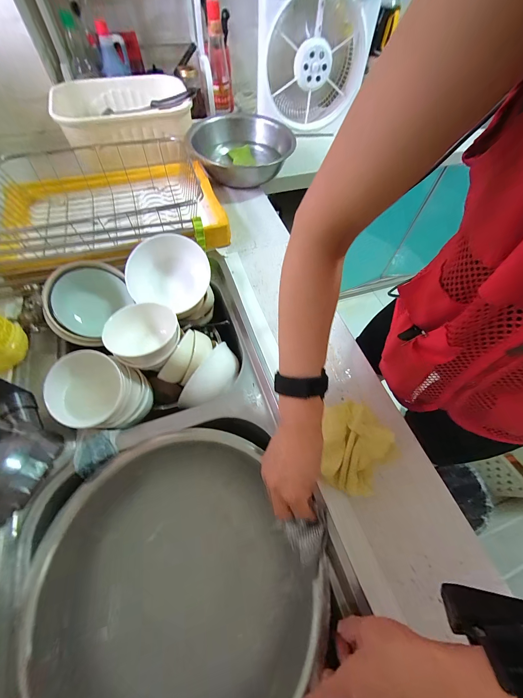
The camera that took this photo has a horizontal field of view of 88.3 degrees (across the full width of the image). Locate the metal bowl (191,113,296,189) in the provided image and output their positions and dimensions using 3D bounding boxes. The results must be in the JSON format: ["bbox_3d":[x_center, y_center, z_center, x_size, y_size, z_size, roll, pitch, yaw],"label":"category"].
[{"bbox_3d":[-0.053,-0.545,0.746,0.250,0.089,0.279,-14,61,-11],"label":"metal bowl"}]

